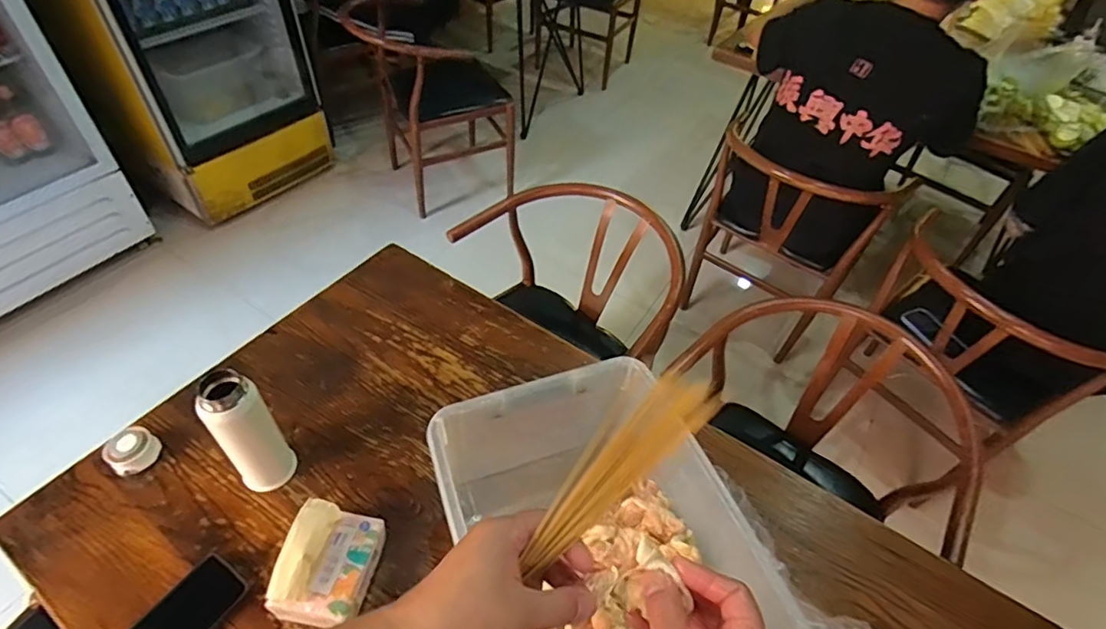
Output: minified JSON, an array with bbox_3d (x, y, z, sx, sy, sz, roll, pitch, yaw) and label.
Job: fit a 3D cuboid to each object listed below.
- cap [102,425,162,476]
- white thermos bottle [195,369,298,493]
[{"bbox_3d":[-0.565,0.181,0.769,0.054,0.038,0.059,2,48,-3],"label":"cap"},{"bbox_3d":[-0.384,0.152,0.723,0.066,0.187,0.064,37,56,25],"label":"white thermos bottle"}]

